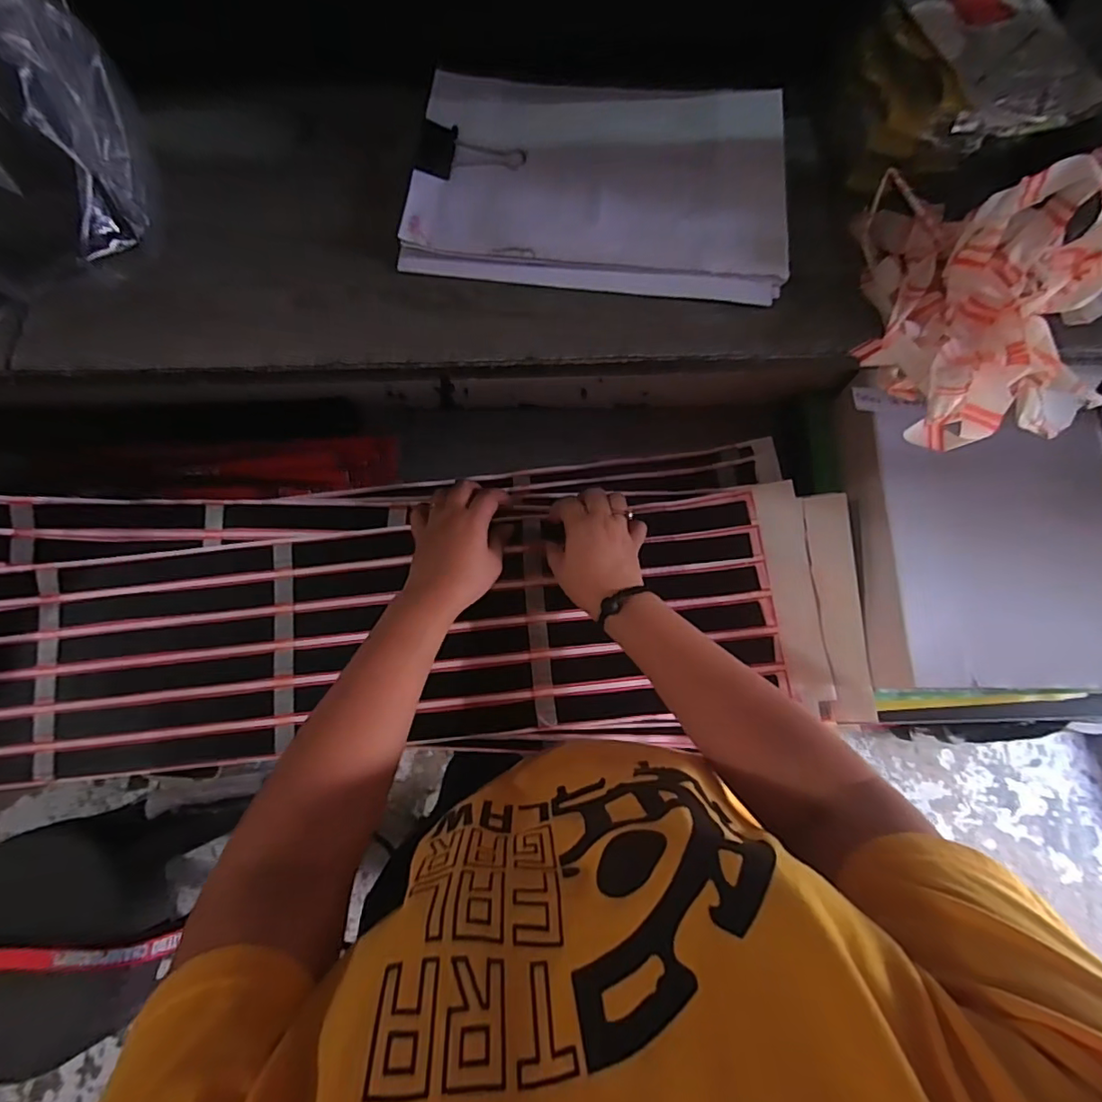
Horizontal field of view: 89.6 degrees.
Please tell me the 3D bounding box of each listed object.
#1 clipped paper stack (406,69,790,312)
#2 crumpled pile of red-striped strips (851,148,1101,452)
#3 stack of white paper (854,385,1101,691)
[{"bbox_3d":[0.030,-0.222,0.331,0.215,0.012,0.158,6,74,2],"label":"clipped paper stack"},{"bbox_3d":[0.236,-0.127,0.285,0.134,0.080,0.131,0,74,0],"label":"crumpled pile of red-striped strips"},{"bbox_3d":[0.386,-0.007,0.506,0.214,0.072,0.263,2,74,1],"label":"stack of white paper"}]

